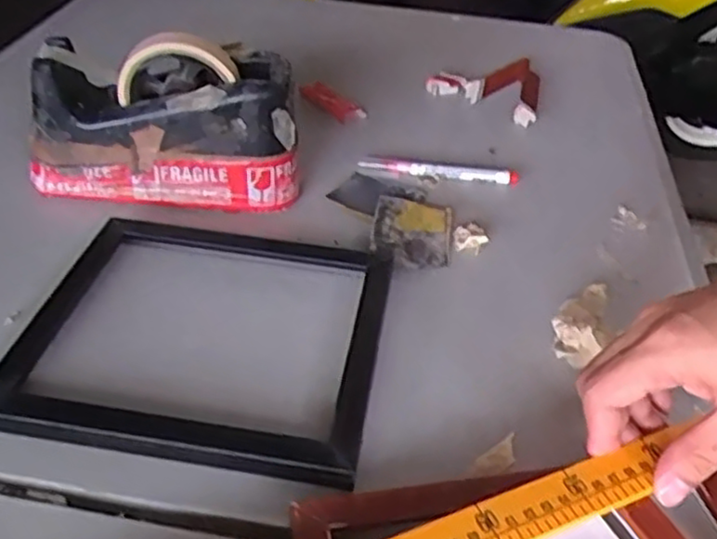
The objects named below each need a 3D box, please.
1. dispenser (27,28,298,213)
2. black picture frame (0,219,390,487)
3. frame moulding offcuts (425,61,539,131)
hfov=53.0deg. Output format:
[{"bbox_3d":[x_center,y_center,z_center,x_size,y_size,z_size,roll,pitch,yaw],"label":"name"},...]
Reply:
[{"bbox_3d":[-0.149,-0.114,0.563,0.205,0.123,0.063,2,39,-2],"label":"dispenser"},{"bbox_3d":[-0.096,0.035,0.458,0.213,0.021,0.196,8,39,5],"label":"black picture frame"},{"bbox_3d":[0.132,-0.194,0.765,0.113,0.023,0.124,12,40,9],"label":"frame moulding offcuts"}]

